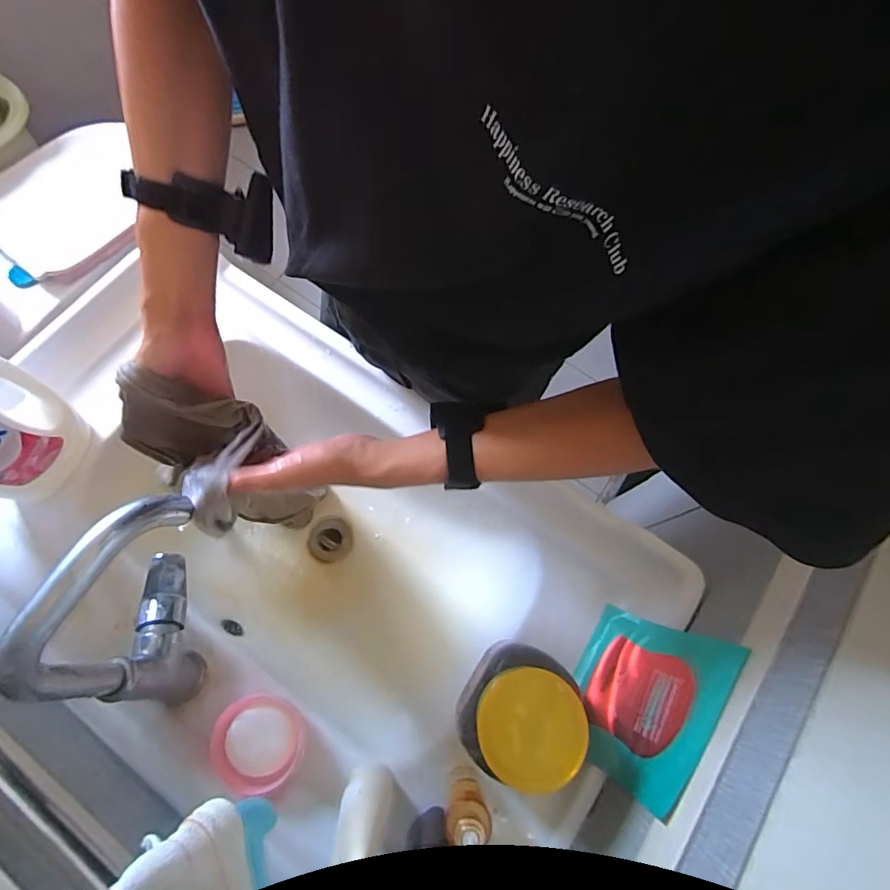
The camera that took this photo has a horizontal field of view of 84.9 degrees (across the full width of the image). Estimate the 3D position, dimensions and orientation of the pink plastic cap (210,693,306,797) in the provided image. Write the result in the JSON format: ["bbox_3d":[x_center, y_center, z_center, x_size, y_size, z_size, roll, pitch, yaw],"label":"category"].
[{"bbox_3d":[-0.183,0.296,0.488,0.086,0.033,0.083,0,70,0],"label":"pink plastic cap"}]

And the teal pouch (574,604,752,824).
[{"bbox_3d":[0.189,0.243,0.465,0.023,0.170,0.149,32,74,-14],"label":"teal pouch"}]

